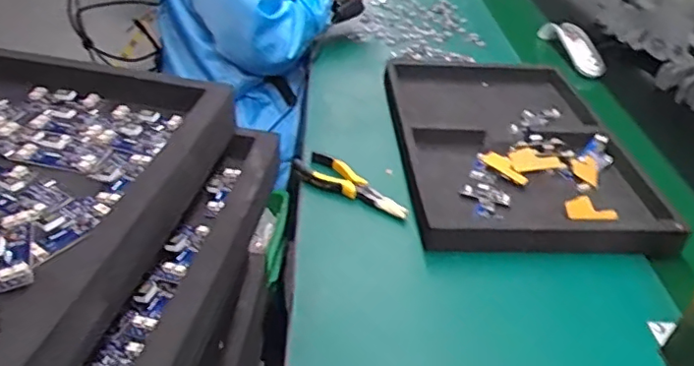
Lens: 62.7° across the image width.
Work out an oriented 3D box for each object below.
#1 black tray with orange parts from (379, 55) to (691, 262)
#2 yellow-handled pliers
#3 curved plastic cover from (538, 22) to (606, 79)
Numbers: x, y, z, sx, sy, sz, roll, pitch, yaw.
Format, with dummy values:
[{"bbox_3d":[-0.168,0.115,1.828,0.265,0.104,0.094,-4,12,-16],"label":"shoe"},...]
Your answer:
[{"bbox_3d":[0.222,-0.071,0.800,0.301,0.054,0.468,1,37,-4],"label":"black tray with orange parts"},{"bbox_3d":[-0.008,0.000,0.693,0.055,0.018,0.178,-26,47,-34],"label":"yellow-handled pliers"},{"bbox_3d":[0.434,-0.268,1.097,0.045,0.046,0.195,-3,38,-10],"label":"curved plastic cover"}]

